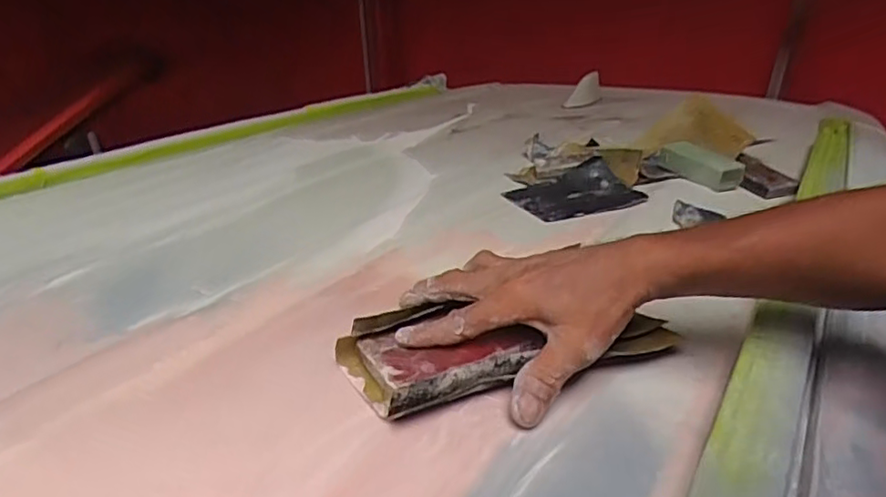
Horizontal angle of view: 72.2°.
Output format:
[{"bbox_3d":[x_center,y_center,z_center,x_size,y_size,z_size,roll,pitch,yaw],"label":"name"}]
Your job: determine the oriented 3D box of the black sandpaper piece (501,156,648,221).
[{"bbox_3d":[0.163,-0.075,0.762,0.147,0.030,0.127,-11,24,-18],"label":"black sandpaper piece"}]

